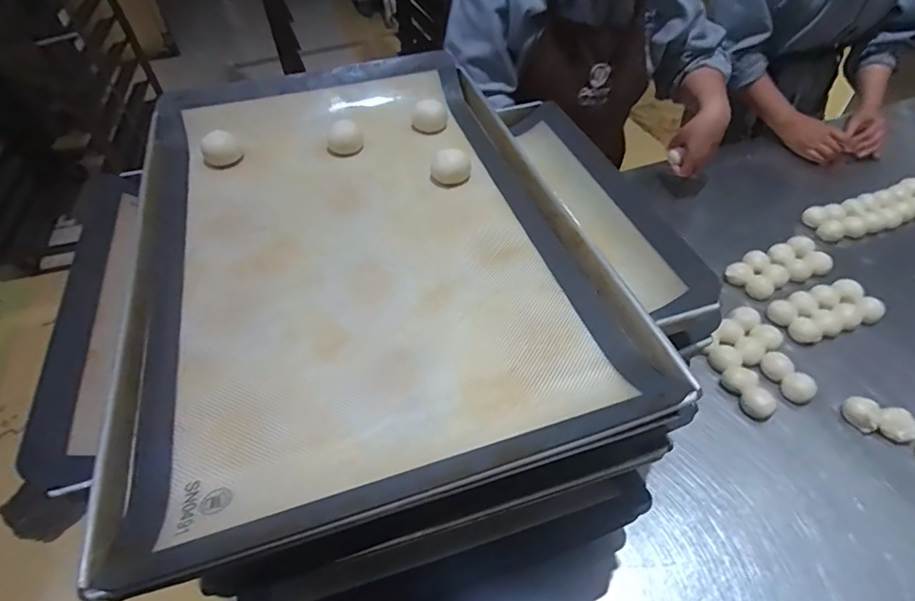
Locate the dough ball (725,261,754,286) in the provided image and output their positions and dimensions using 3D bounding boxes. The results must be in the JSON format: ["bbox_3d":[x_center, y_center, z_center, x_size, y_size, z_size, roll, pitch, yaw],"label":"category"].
[{"bbox_3d":[0.493,-0.049,0.859,0.037,0.028,0.034,-2,49,2],"label":"dough ball"}]

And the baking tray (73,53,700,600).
[{"bbox_3d":[-0.103,-0.071,0.468,0.389,0.049,0.544,-12,51,-13],"label":"baking tray"}]

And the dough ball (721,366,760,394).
[{"bbox_3d":[0.412,0.116,0.718,0.037,0.030,0.041,-31,54,-22],"label":"dough ball"}]

